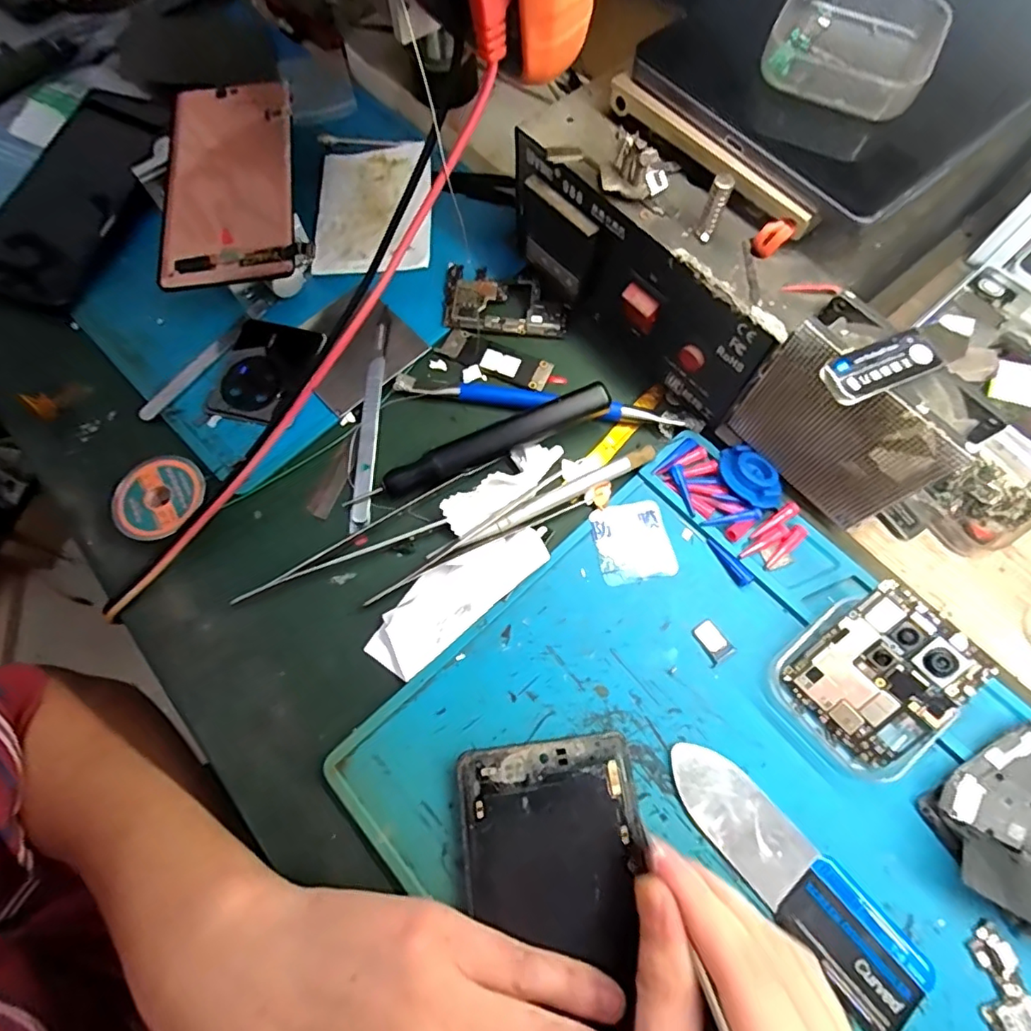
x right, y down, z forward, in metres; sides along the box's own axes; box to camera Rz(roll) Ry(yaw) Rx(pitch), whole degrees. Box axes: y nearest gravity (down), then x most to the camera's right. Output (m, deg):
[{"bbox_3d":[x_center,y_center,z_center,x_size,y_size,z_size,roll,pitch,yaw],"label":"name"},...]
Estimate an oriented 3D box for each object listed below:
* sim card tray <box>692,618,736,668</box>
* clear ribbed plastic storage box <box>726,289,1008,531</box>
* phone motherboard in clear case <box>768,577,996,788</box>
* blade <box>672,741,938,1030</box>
[{"bbox_3d":[0.092,0.059,0.257,0.014,0.004,0.019,-33,72,-10],"label":"sim card tray"},{"bbox_3d":[0.148,-0.041,0.248,0.032,0.082,0.079,-36,73,-11],"label":"clear ribbed plastic storage box"},{"bbox_3d":[0.155,0.071,0.238,0.063,0.026,0.071,43,77,15],"label":"phone motherboard in clear case"},{"bbox_3d":[0.112,0.145,0.224,0.035,0.004,0.119,-38,73,-11],"label":"blade"}]

